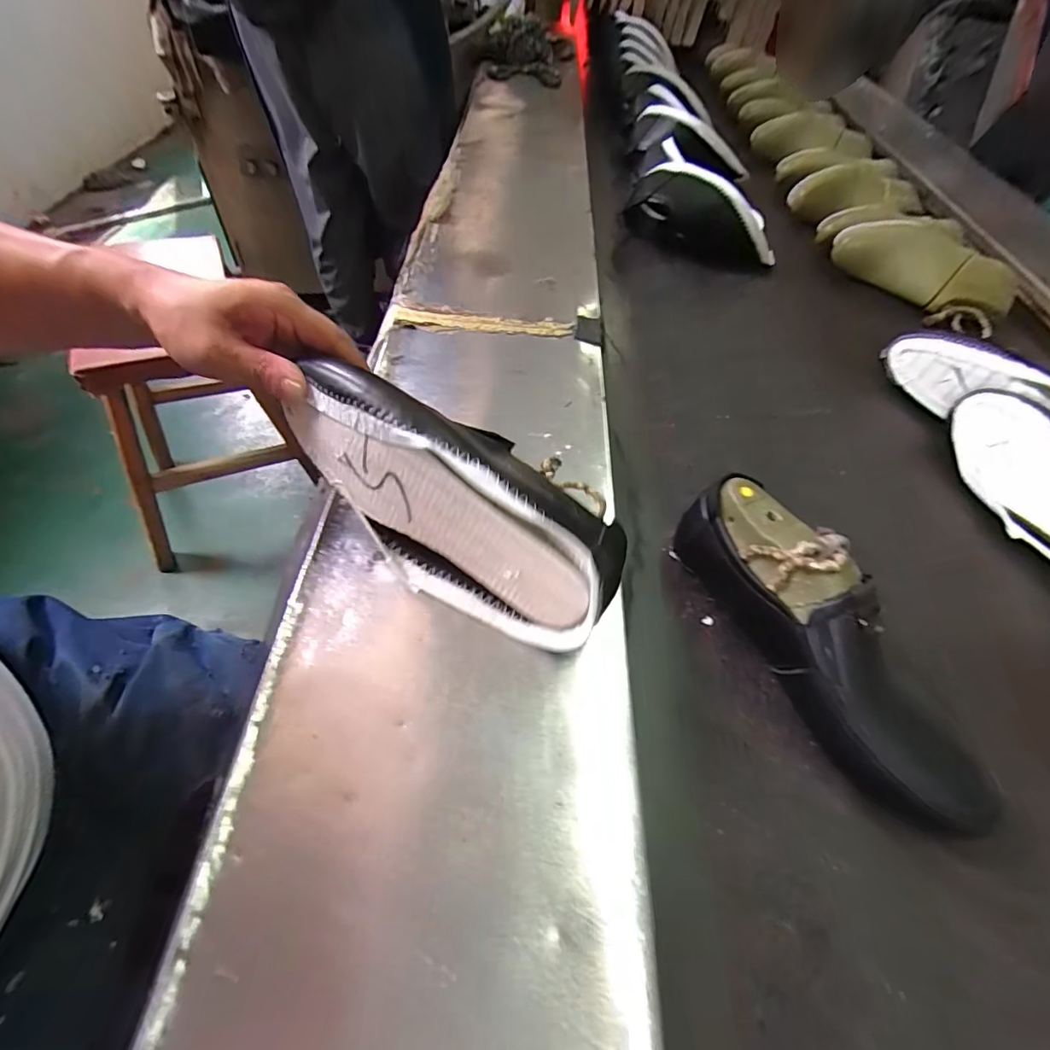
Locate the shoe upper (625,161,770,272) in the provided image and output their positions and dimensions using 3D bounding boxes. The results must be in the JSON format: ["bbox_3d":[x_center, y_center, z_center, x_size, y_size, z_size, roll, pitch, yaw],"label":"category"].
[{"bbox_3d":[0.261,-0.435,0.719,0.220,0.106,0.079,23,56,-5],"label":"shoe upper"}]

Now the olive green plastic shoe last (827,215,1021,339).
[{"bbox_3d":[0.556,-0.360,0.689,0.244,0.087,0.076,35,57,18],"label":"olive green plastic shoe last"}]

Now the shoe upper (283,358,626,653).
[{"bbox_3d":[-0.054,-0.022,0.317,0.241,0.103,0.083,38,61,19],"label":"shoe upper"}]

